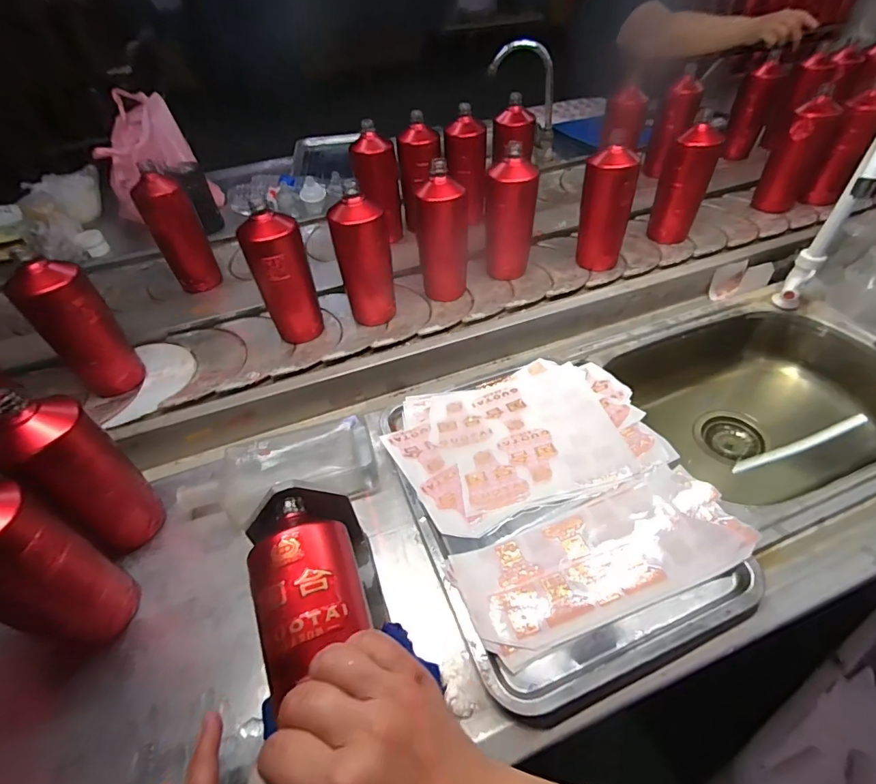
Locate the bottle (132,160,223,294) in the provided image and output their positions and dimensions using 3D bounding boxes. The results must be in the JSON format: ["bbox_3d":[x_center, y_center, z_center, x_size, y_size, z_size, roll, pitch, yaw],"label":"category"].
[{"bbox_3d":[-0.454,-0.277,0.777,0.074,0.200,0.060,-26,53,-18],"label":"bottle"}]

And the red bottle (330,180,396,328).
[{"bbox_3d":[-0.109,-0.198,0.663,0.072,0.181,0.066,6,50,8],"label":"red bottle"}]

